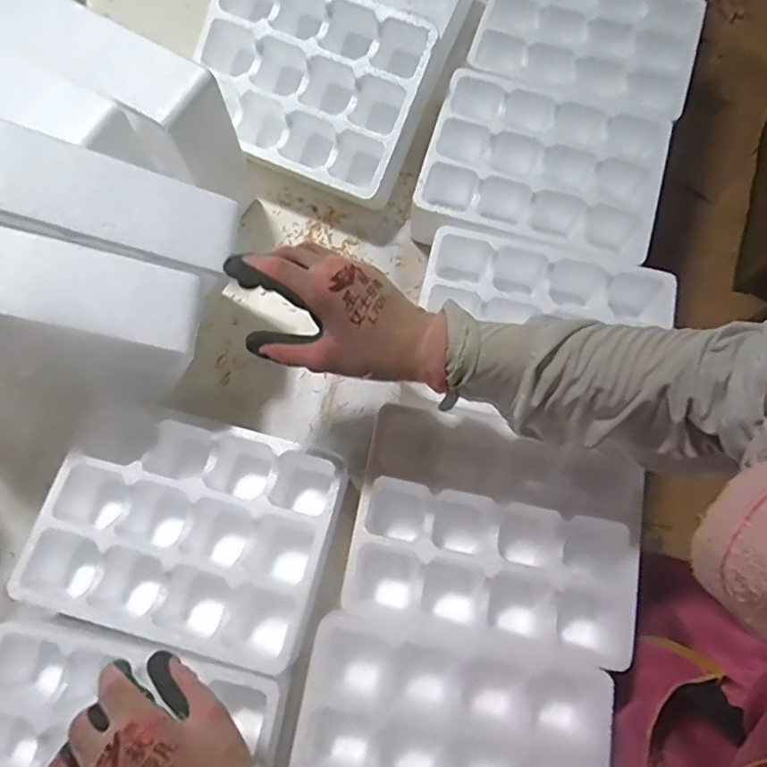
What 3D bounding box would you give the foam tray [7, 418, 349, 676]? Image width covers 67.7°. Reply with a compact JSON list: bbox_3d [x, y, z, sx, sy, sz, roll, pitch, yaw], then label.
[{"bbox_3d":[-0.174,0.132,0.523,0.248,0.082,0.183,13,73,3],"label":"foam tray"}]

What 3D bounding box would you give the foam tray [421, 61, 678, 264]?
[{"bbox_3d":[0.171,-0.228,0.635,0.248,0.057,0.196,15,74,4],"label":"foam tray"}]

